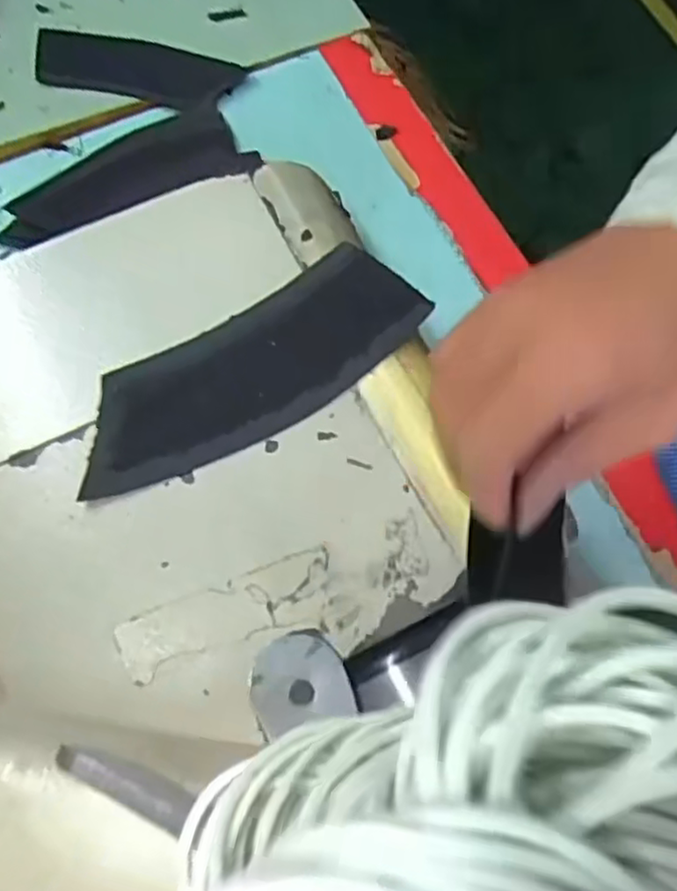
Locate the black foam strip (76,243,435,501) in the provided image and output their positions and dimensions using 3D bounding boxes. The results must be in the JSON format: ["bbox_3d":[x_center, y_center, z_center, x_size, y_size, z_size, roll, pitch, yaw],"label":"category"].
[{"bbox_3d":[-0.037,-0.032,0.290,0.154,0.006,0.057,-30,74,-11],"label":"black foam strip"}]

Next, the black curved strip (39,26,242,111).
[{"bbox_3d":[-0.155,-0.291,0.525,0.153,0.008,0.064,15,71,4],"label":"black curved strip"}]

